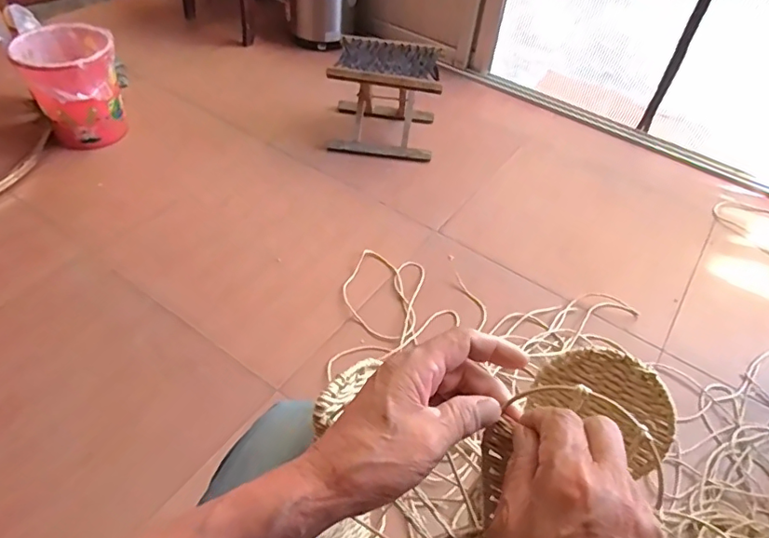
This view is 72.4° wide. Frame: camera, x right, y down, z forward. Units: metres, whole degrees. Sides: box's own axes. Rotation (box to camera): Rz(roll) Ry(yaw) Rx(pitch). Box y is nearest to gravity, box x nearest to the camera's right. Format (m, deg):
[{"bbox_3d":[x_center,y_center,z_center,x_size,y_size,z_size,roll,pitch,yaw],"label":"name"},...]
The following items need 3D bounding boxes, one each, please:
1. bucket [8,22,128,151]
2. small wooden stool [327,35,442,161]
[{"bbox_3d":[-0.847,-0.502,1.458,0.232,0.247,0.237,-20,54,-21],"label":"bucket"},{"bbox_3d":[0.003,-0.513,1.569,0.309,0.229,0.262,8,49,0],"label":"small wooden stool"}]

